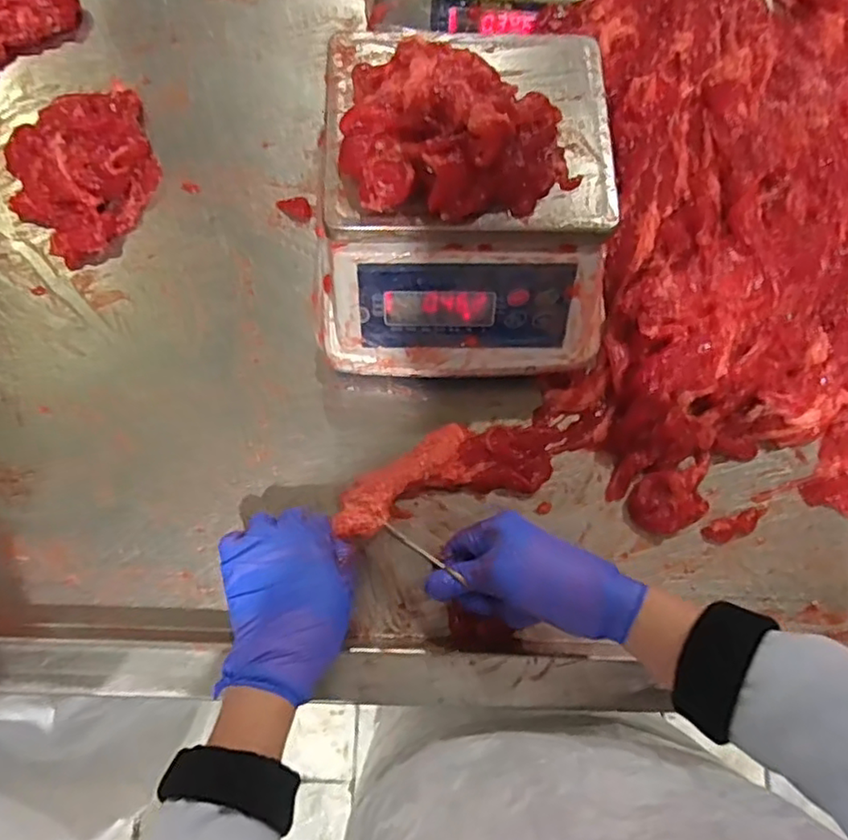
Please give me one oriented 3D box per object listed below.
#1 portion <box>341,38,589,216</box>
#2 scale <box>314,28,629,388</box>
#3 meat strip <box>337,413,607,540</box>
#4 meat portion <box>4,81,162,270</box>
[{"bbox_3d":[0.024,-0.202,0.442,0.162,0.042,0.125,3,78,0],"label":"portion"},{"bbox_3d":[0.025,-0.168,0.509,0.232,0.112,0.246,-5,78,-1],"label":"scale"},{"bbox_3d":[0.040,0.037,0.541,0.233,0.024,0.067,-16,78,-12],"label":"meat strip"},{"bbox_3d":[-0.319,-0.230,0.600,0.134,0.038,0.157,-20,79,-5],"label":"meat portion"}]

